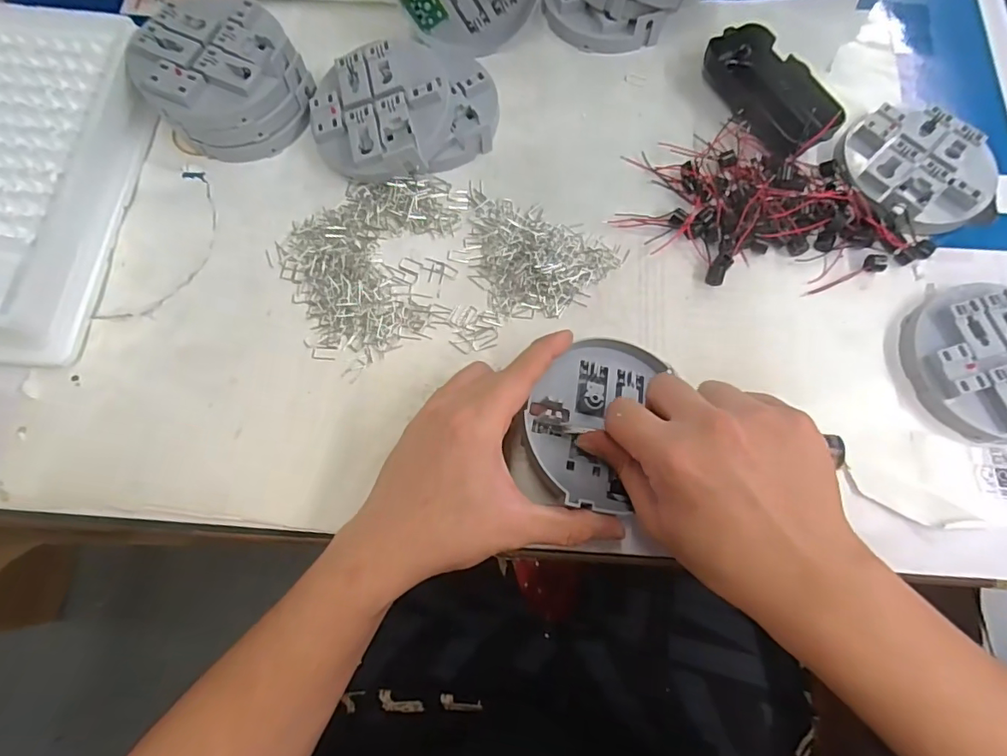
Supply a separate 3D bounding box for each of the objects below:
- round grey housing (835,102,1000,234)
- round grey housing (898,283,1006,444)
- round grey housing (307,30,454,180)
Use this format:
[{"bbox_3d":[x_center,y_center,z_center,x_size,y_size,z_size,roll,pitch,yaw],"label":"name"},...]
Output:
[{"bbox_3d":[0.292,-0.148,0.373,0.099,0.023,0.093,0,73,0],"label":"round grey housing"},{"bbox_3d":[0.310,-0.010,0.331,0.100,0.024,0.096,18,74,5],"label":"round grey housing"},{"bbox_3d":[-0.088,-0.192,0.374,0.099,0.023,0.099,-1,82,10],"label":"round grey housing"}]

